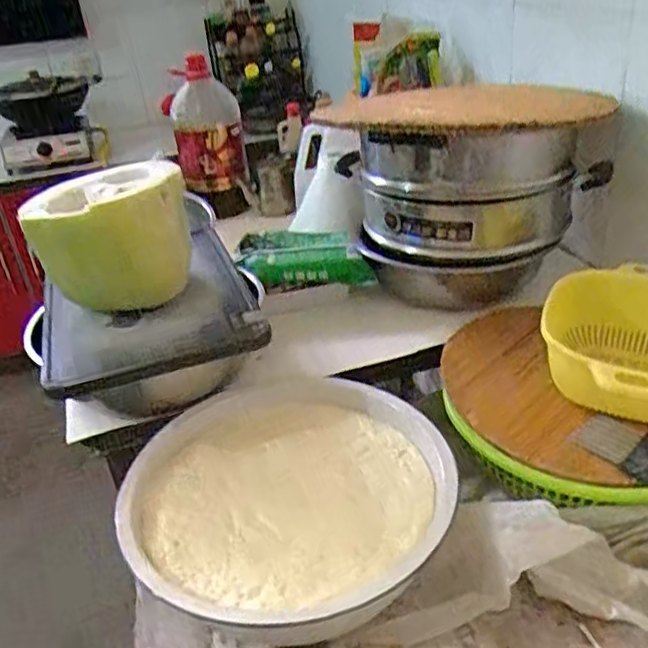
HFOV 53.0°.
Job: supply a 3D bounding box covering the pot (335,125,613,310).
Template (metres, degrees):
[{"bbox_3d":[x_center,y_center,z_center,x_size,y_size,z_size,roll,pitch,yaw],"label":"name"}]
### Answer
[{"bbox_3d":[0.241,-0.188,1.059,0.362,0.303,0.287,-13,30,-12],"label":"pot"}]

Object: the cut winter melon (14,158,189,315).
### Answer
[{"bbox_3d":[-0.284,-0.107,0.886,0.201,0.178,0.234,-13,30,-12],"label":"cut winter melon"}]

